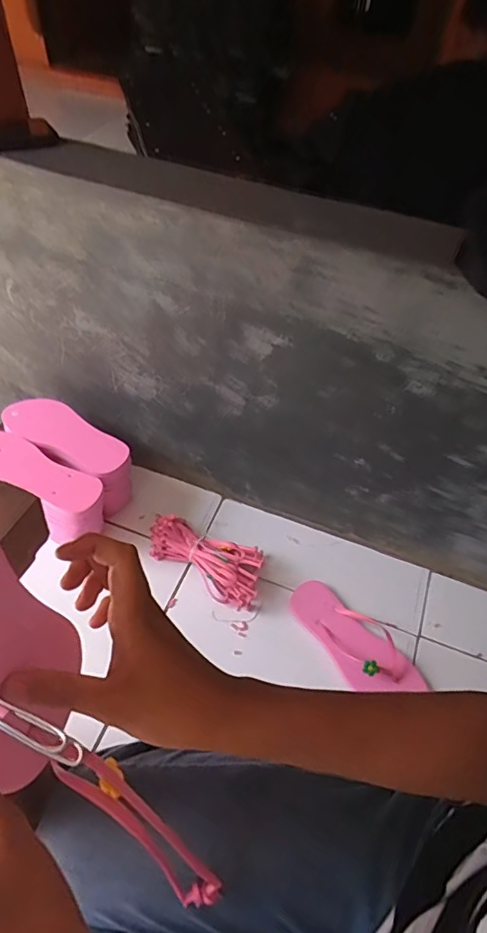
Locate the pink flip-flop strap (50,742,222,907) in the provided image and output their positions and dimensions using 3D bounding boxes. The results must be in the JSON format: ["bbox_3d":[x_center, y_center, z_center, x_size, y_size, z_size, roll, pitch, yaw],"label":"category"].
[{"bbox_3d":[-0.068,0.249,0.350,0.152,0.018,0.028,52,58,-12],"label":"pink flip-flop strap"}]

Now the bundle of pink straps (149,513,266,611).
[{"bbox_3d":[-0.067,0.167,0.893,0.213,0.075,0.099,20,53,12],"label":"bundle of pink straps"}]

